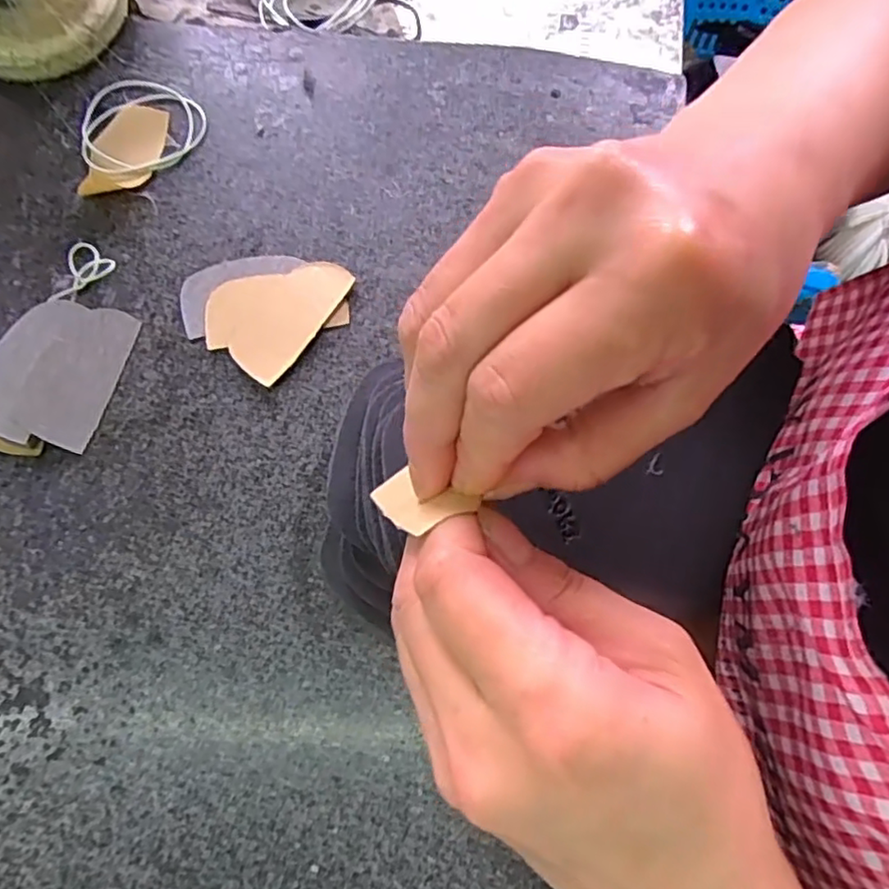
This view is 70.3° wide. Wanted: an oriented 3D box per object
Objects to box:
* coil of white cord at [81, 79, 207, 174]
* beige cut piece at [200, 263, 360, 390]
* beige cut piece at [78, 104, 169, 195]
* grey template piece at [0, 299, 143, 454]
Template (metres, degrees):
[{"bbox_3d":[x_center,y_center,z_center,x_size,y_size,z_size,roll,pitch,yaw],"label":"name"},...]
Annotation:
[{"bbox_3d":[-0.160,-0.170,0.335,0.064,0.004,0.060,0,77,-1],"label":"coil of white cord"},{"bbox_3d":[-0.085,-0.069,0.312,0.053,0.004,0.068,32,77,10],"label":"beige cut piece"},{"bbox_3d":[-0.167,-0.153,0.328,0.038,0.011,0.056,2,77,0],"label":"beige cut piece"},{"bbox_3d":[-0.185,-0.036,0.299,0.052,0.014,0.071,17,78,3],"label":"grey template piece"}]

